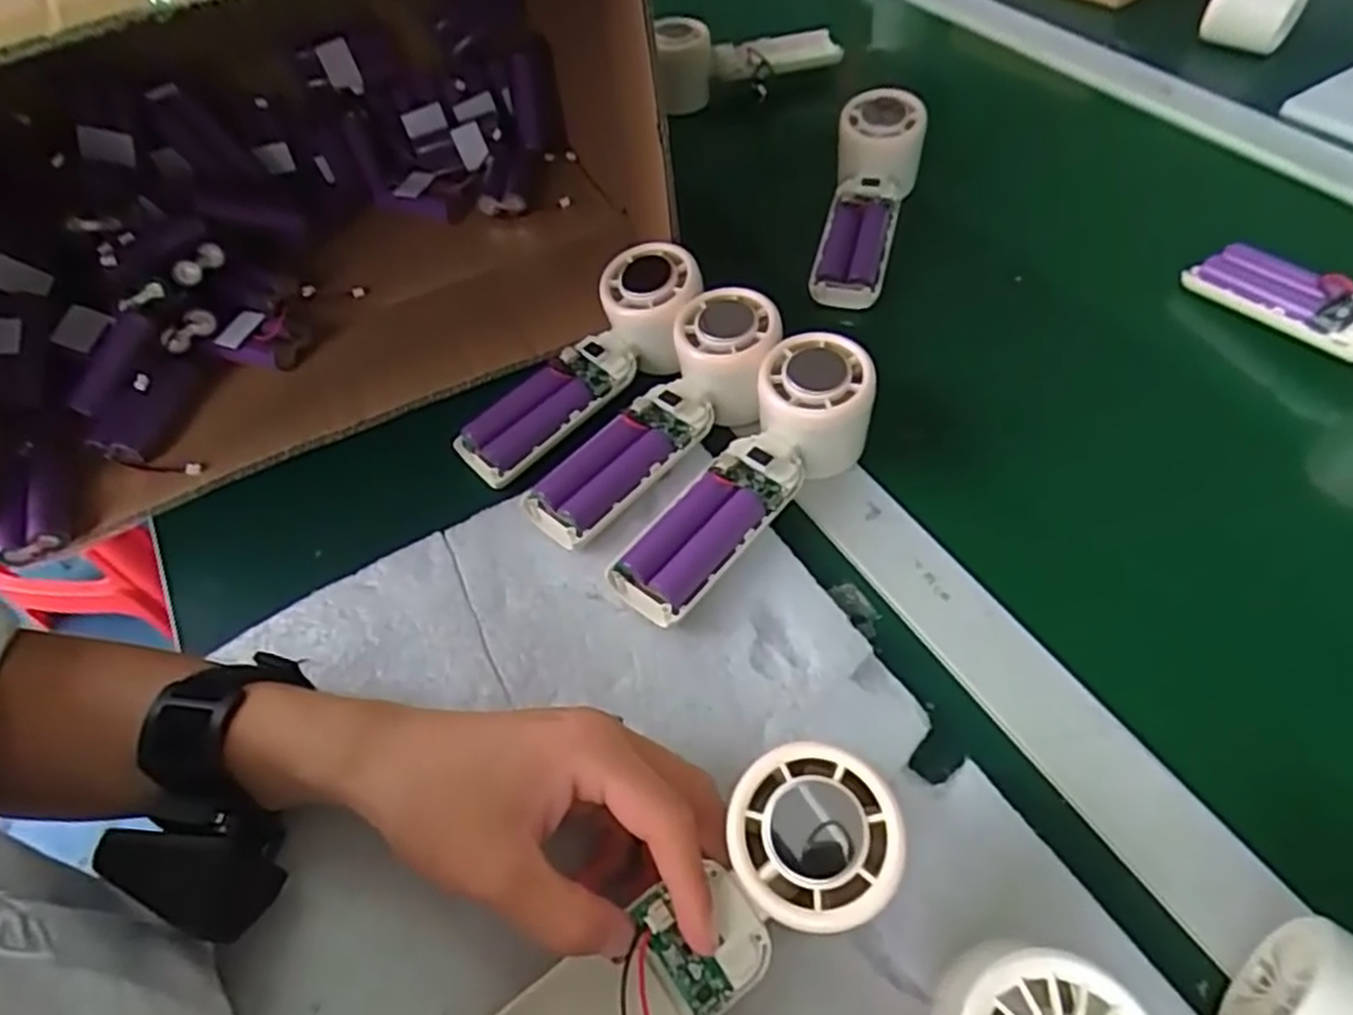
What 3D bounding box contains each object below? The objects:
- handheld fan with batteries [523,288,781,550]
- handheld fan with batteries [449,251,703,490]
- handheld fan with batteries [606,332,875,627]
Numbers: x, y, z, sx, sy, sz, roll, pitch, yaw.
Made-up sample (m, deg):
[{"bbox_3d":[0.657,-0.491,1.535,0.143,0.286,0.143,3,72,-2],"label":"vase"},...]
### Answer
[{"bbox_3d":[-0.008,-0.046,0.394,0.052,0.050,0.155,33,62,25],"label":"handheld fan with batteries"},{"bbox_3d":[-0.050,-0.077,0.438,0.166,0.045,0.056,-44,60,-5],"label":"handheld fan with batteries"},{"bbox_3d":[0.031,-0.017,0.371,0.055,0.051,0.159,37,64,27],"label":"handheld fan with batteries"}]

